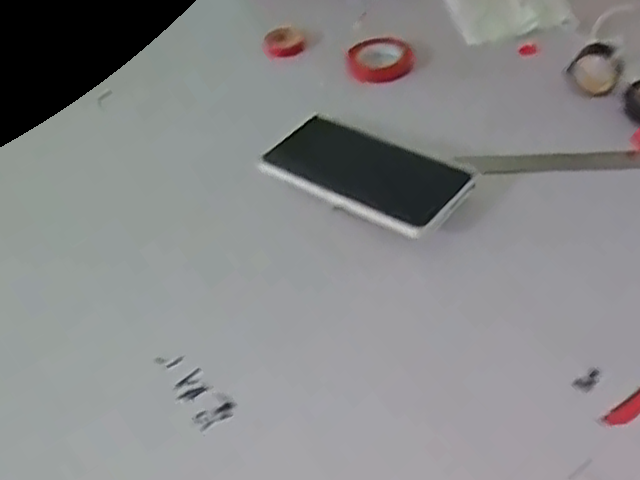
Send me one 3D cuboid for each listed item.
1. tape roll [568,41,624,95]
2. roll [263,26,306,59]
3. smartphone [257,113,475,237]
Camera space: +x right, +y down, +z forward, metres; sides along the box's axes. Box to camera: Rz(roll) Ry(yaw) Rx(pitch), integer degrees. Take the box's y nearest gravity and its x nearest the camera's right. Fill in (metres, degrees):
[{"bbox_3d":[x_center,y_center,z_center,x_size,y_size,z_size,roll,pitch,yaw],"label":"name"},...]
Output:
[{"bbox_3d":[0.235,-0.145,0.582,0.040,0.039,0.016,20,52,23],"label":"tape roll"},{"bbox_3d":[-0.036,-0.196,0.679,0.040,0.007,0.048,-5,46,1],"label":"roll"},{"bbox_3d":[0.033,-0.053,0.525,0.157,0.015,0.078,27,53,30],"label":"smartphone"}]

